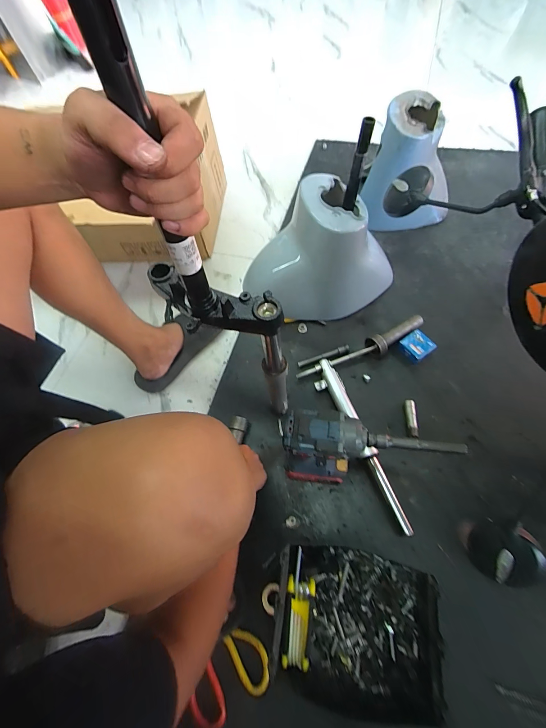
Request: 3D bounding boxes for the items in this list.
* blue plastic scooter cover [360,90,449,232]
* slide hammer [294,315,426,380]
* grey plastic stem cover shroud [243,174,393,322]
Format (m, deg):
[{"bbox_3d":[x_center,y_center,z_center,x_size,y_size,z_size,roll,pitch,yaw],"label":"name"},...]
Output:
[{"bbox_3d":[0.367,-0.552,0.880,0.249,0.270,0.202,-9,62,3],"label":"blue plastic scooter cover"},{"bbox_3d":[0.218,-0.033,0.745,0.338,0.047,0.056,-24,62,-5],"label":"slide hammer"},{"bbox_3d":[0.103,-0.247,0.756,0.205,0.253,0.240,-31,64,-9],"label":"grey plastic stem cover shroud"}]

